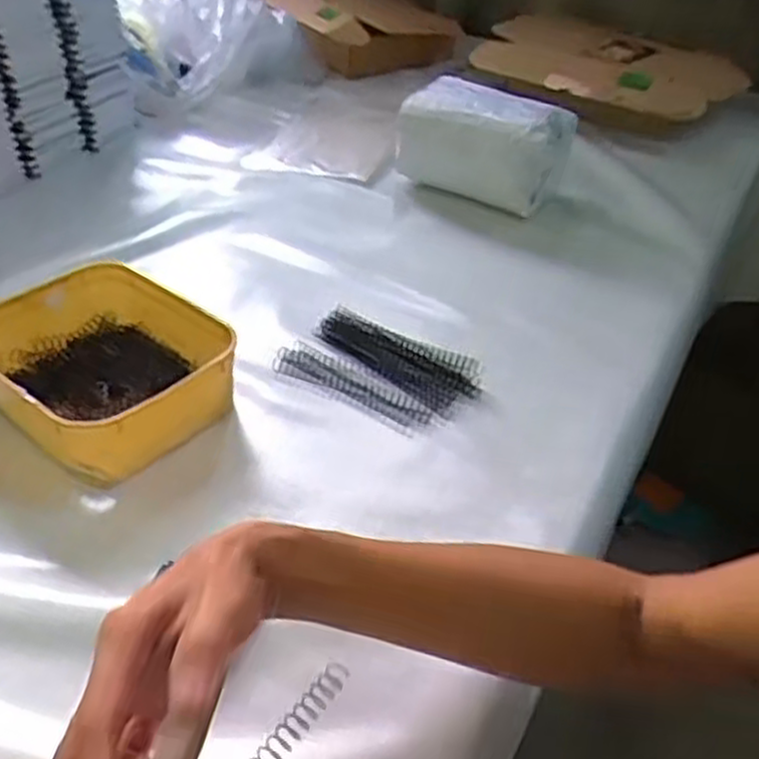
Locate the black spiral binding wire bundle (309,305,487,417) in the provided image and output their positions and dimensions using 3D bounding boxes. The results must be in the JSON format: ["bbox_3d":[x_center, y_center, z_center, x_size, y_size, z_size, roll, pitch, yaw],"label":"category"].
[{"bbox_3d":[0.013,-0.024,0.694,0.163,0.018,0.058,29,46,29],"label":"black spiral binding wire bundle"}]

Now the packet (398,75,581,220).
[{"bbox_3d":[0.118,-0.278,0.925,0.189,0.105,0.074,24,44,25],"label":"packet"}]

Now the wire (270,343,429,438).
[{"bbox_3d":[-0.023,0.005,0.672,0.152,0.010,0.042,25,44,26],"label":"wire"}]

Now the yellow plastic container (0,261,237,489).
[{"bbox_3d":[-0.223,-0.011,0.629,0.203,0.063,0.155,29,46,30],"label":"yellow plastic container"}]

